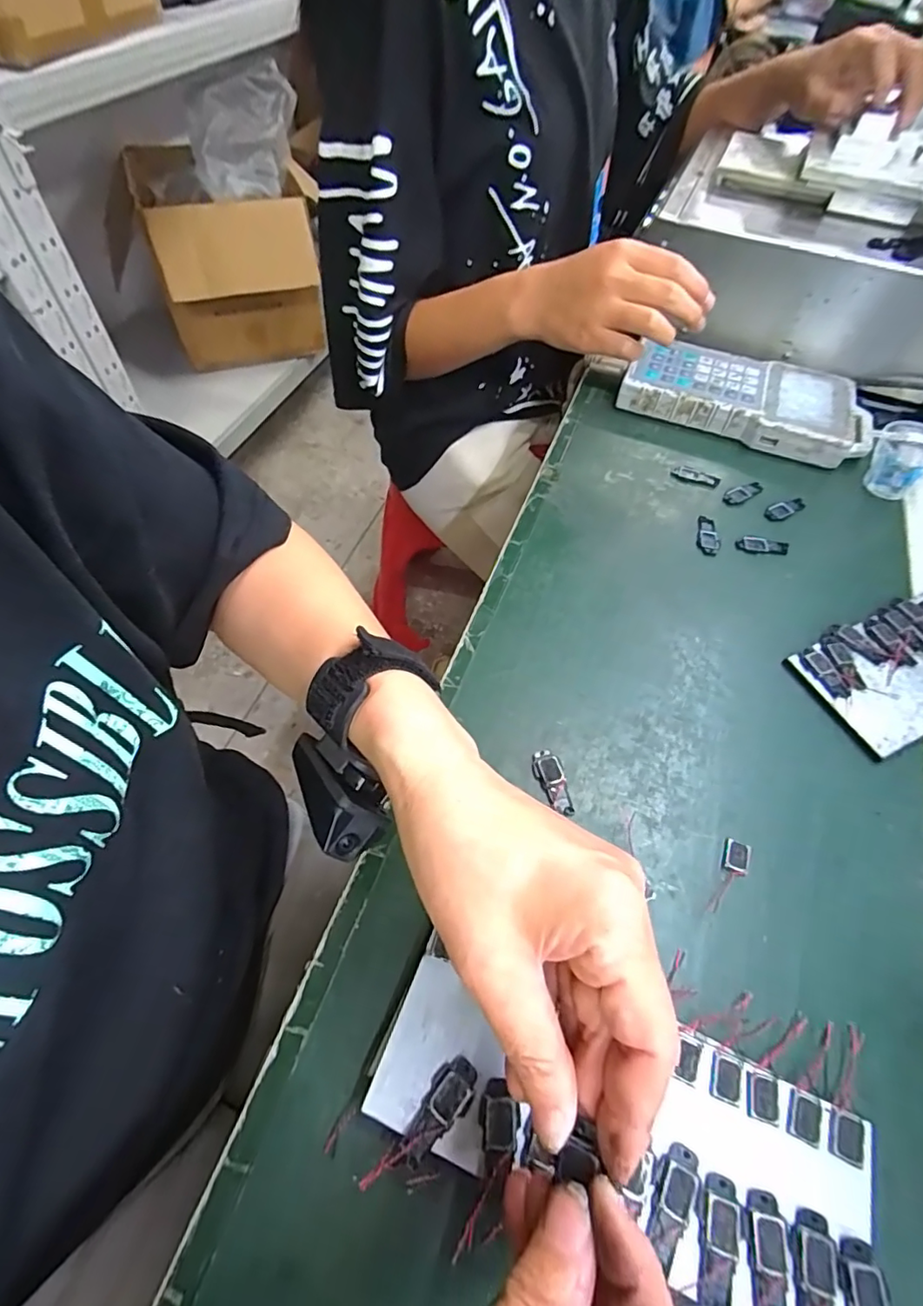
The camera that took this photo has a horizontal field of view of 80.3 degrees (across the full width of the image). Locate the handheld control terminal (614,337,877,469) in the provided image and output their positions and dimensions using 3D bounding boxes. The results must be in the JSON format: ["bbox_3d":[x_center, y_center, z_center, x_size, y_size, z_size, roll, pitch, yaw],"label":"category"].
[{"bbox_3d":[0.269,-0.237,0.513,0.224,0.035,0.098,19,58,9],"label":"handheld control terminal"}]

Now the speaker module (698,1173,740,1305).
[{"bbox_3d":[0.099,0.226,0.209,0.014,0.004,0.040,19,58,9],"label":"speaker module"}]

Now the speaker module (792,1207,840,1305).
[{"bbox_3d":[0.133,0.236,0.204,0.016,0.004,0.040,16,58,7],"label":"speaker module"}]

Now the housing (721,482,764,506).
[{"bbox_3d":[0.241,-0.138,0.468,0.040,0.004,0.016,-26,62,-18],"label":"housing"}]

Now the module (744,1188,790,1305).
[{"bbox_3d":[0.116,0.231,0.206,0.015,0.004,0.040,14,58,6],"label":"module"}]

